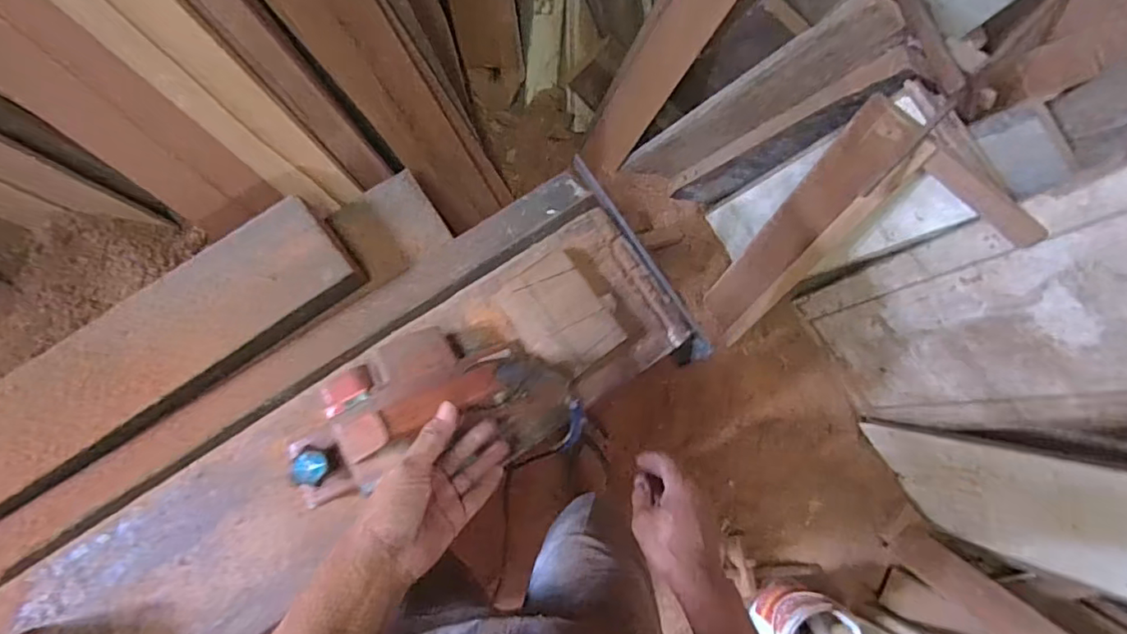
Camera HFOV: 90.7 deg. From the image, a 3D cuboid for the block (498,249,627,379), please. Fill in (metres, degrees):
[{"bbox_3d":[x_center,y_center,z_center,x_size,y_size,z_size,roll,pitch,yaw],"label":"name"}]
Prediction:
[{"bbox_3d":[-0.001,-0.002,0.653,0.109,0.035,0.131,-37,87,-7],"label":"block"}]

